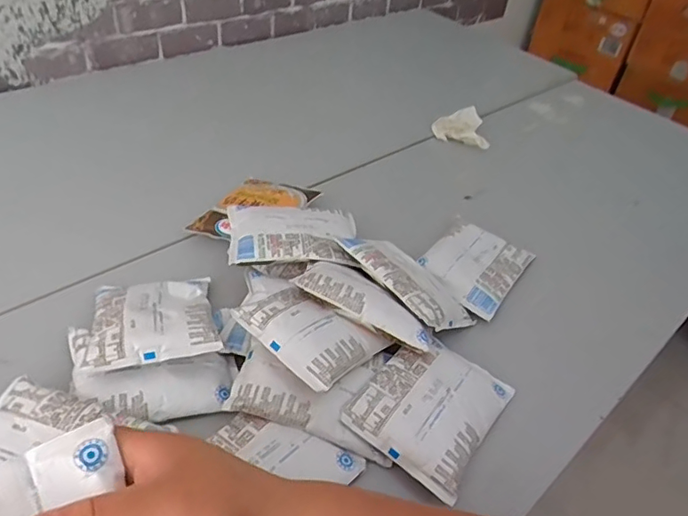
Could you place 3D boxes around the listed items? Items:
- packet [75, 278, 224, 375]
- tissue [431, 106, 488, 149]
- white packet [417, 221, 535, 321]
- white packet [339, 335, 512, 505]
[{"bbox_3d":[-0.157,0.048,0.445,0.096,0.025,0.118,-6,30,-18],"label":"packet"},{"bbox_3d":[0.176,-0.191,0.787,0.092,0.040,0.042,28,45,21],"label":"tissue"},{"bbox_3d":[0.136,0.006,0.567,0.090,0.018,0.111,29,46,22],"label":"white packet"},{"bbox_3d":[0.070,0.113,0.427,0.093,0.021,0.121,28,45,22],"label":"white packet"}]

